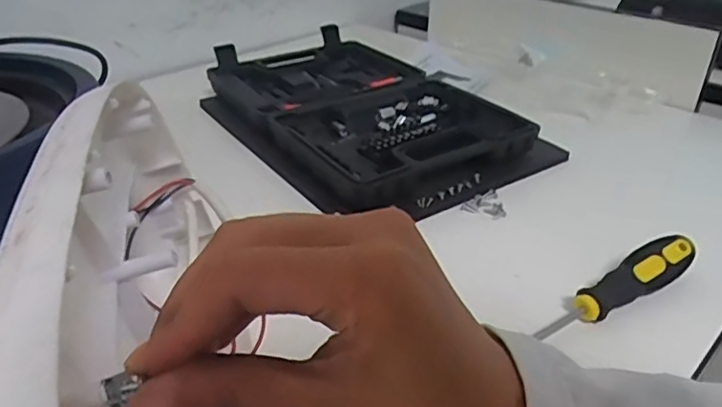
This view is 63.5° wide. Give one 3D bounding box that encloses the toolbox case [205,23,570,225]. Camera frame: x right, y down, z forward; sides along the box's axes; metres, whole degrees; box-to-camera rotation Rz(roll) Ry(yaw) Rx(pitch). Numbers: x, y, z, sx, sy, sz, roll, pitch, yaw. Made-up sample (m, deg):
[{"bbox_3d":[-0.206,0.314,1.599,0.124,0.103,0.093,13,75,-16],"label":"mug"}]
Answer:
[{"bbox_3d":[-0.004,-0.105,0.632,0.236,0.041,0.370,-22,38,-31],"label":"toolbox case"}]

